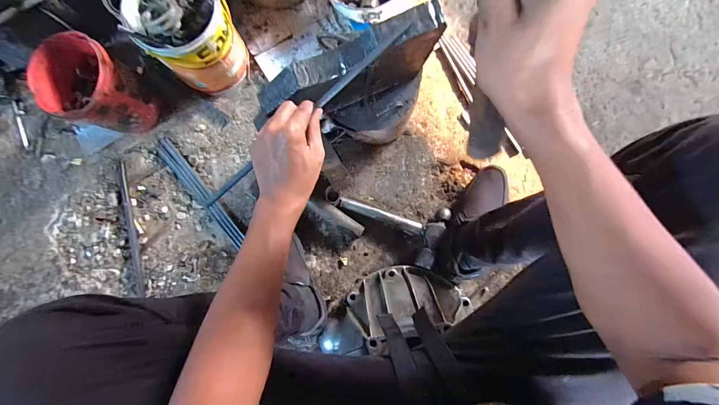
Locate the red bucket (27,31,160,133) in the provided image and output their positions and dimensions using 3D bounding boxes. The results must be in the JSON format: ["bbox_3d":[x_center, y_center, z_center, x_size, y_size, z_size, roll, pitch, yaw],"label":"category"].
[{"bbox_3d":[-0.545,-0.233,0.677,0.156,0.174,0.148,0,83,1],"label":"red bucket"}]

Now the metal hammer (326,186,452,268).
[{"bbox_3d":[0.052,0.033,0.714,0.277,0.052,0.136,22,83,3],"label":"metal hammer"}]

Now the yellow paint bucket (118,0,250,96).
[{"bbox_3d":[-0.353,-0.357,0.672,0.174,0.213,0.166,0,82,0],"label":"yellow paint bucket"}]

